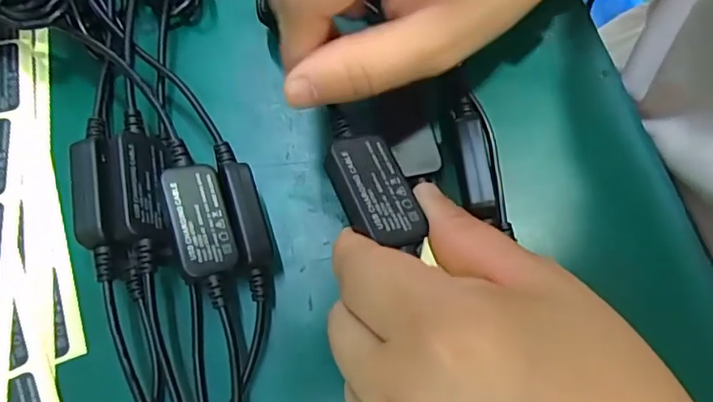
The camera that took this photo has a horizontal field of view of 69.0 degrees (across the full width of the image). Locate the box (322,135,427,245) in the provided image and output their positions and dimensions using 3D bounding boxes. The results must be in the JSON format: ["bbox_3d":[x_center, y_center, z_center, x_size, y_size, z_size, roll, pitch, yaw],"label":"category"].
[{"bbox_3d":[0.005,-0.002,0.171,0.024,0.009,0.041,-17,65,-23],"label":"box"}]

